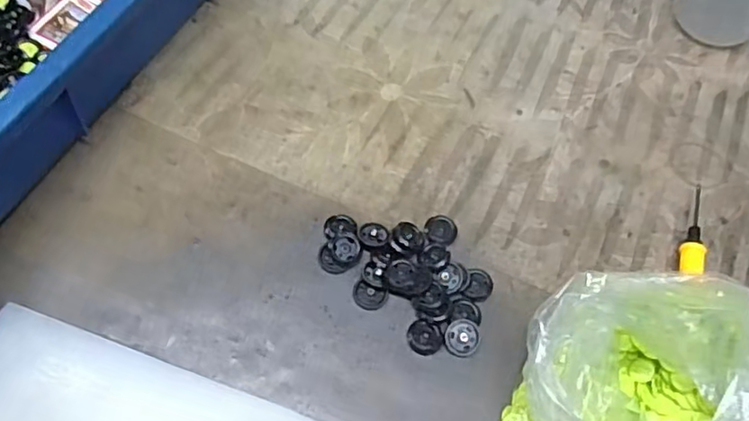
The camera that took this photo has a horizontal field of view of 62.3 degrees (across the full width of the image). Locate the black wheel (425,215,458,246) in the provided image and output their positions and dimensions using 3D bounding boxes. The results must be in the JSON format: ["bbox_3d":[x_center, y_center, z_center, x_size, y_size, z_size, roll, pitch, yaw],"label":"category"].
[{"bbox_3d":[0.041,0.013,0.384,0.020,0.006,0.022,3,61,-5],"label":"black wheel"}]

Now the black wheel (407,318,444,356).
[{"bbox_3d":[0.029,0.072,0.351,0.020,0.004,0.019,3,61,-5],"label":"black wheel"}]

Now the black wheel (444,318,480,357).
[{"bbox_3d":[0.050,0.072,0.352,0.020,0.006,0.019,3,61,-5],"label":"black wheel"}]

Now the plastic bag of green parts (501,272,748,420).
[{"bbox_3d":[0.141,0.097,0.313,0.138,0.060,0.120,4,60,-2],"label":"plastic bag of green parts"}]

